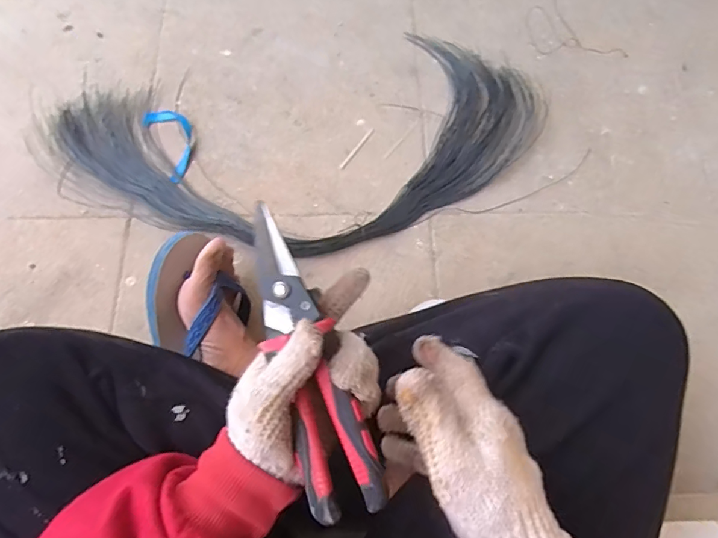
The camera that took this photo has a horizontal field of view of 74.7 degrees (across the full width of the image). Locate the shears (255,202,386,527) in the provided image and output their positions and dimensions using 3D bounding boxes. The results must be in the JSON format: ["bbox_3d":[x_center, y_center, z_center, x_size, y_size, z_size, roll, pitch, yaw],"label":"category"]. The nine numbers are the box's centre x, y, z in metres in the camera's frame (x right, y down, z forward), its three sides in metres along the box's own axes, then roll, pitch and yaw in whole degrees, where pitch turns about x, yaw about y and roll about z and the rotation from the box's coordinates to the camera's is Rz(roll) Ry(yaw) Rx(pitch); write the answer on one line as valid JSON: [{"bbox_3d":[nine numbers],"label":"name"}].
[{"bbox_3d":[-0.040,0.061,0.330,0.050,0.023,0.214,-20,78,-7],"label":"shears"}]

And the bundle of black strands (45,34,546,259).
[{"bbox_3d":[-0.080,-0.185,0.661,0.692,0.037,0.346,-1,70,-1],"label":"bundle of black strands"}]

